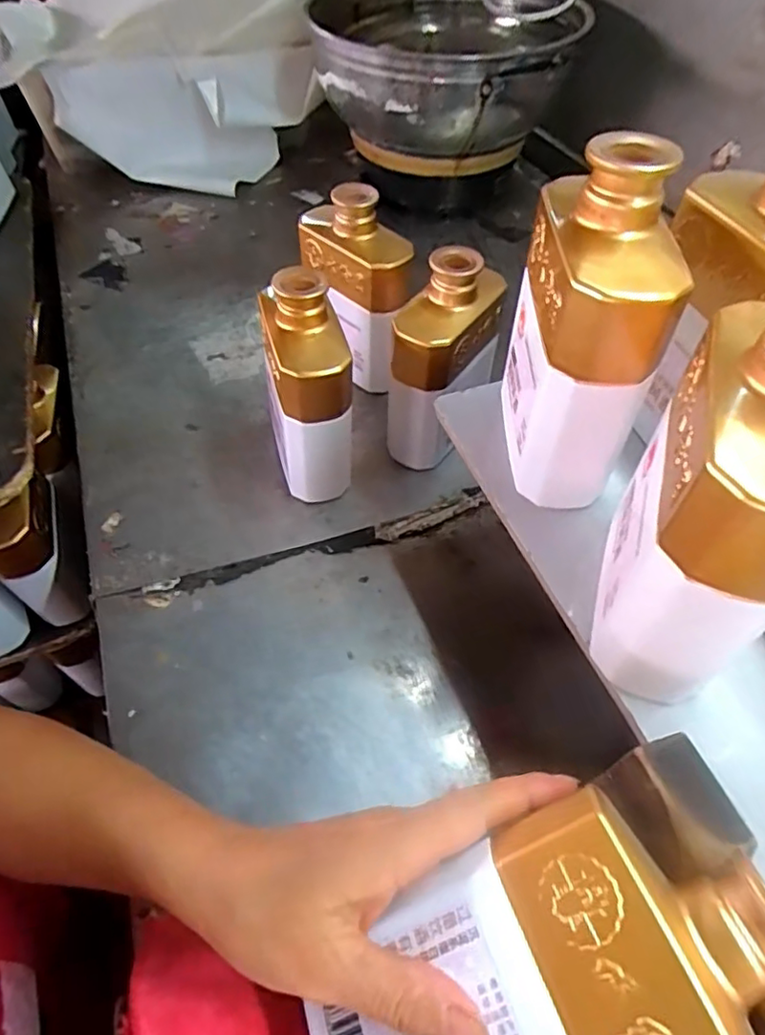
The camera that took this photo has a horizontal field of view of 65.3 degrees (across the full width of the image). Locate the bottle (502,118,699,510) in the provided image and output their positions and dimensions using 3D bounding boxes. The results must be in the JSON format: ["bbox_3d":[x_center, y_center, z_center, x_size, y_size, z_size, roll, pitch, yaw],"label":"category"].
[{"bbox_3d":[0.098,-0.093,0.301,0.055,0.155,0.099,-2,54,1],"label":"bottle"}]

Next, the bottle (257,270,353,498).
[{"bbox_3d":[-0.058,-0.097,0.462,0.062,0.165,0.089,-5,51,-8],"label":"bottle"}]

